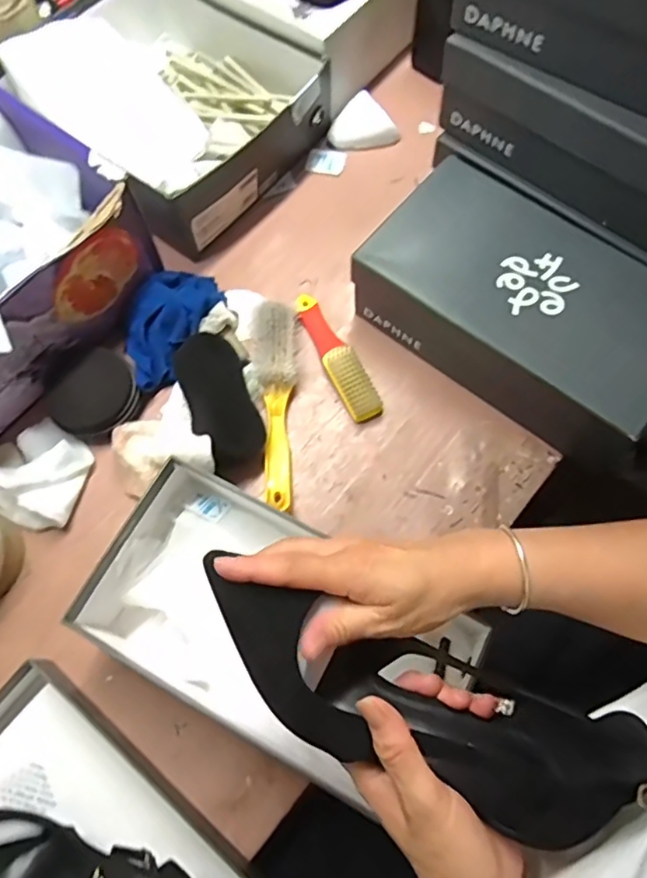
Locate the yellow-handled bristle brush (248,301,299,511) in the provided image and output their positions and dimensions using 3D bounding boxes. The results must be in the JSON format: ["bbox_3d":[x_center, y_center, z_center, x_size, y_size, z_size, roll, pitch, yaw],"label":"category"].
[{"bbox_3d":[-0.045,-0.037,0.588,0.047,0.036,0.213,-6,69,0],"label":"yellow-handled bristle brush"}]

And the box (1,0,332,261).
[{"bbox_3d":[-0.199,-0.392,0.683,0.327,0.101,0.284,38,75,14],"label":"box"}]

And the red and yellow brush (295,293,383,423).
[{"bbox_3d":[0.012,-0.090,0.610,0.032,0.027,0.154,-25,71,-7],"label":"red and yellow brush"}]

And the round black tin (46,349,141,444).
[{"bbox_3d":[-0.230,-0.041,0.589,0.087,0.019,0.078,-38,90,2],"label":"round black tin"}]

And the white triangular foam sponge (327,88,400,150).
[{"bbox_3d":[0.047,-0.376,0.709,0.067,0.032,0.064,-42,74,-13],"label":"white triangular foam sponge"}]

